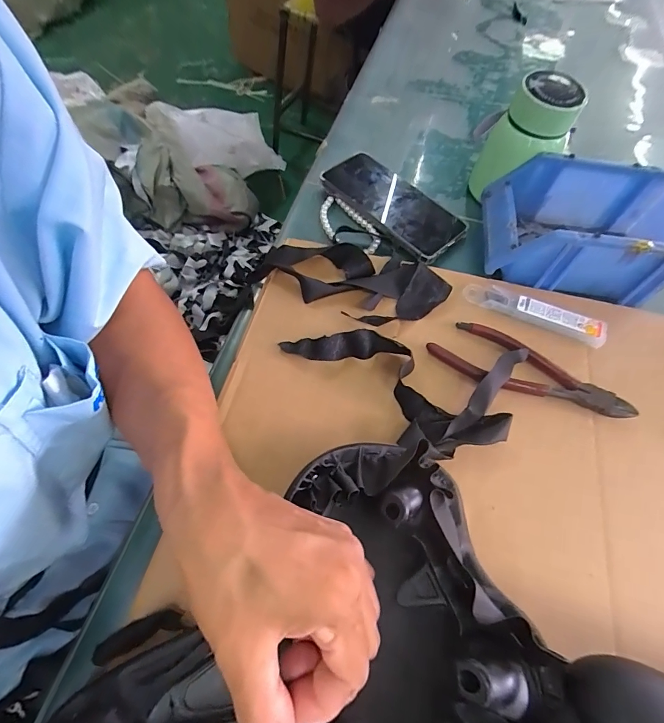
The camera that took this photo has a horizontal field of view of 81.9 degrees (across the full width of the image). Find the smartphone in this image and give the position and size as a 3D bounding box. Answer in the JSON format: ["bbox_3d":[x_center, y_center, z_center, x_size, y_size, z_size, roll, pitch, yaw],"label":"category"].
[{"bbox_3d":[0.065,-0.175,0.419,0.078,0.010,0.163,-40,71,-21],"label":"smartphone"}]

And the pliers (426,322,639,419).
[{"bbox_3d":[0.168,0.007,0.324,0.166,0.010,0.051,24,63,9],"label":"pliers"}]

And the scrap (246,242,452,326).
[{"bbox_3d":[0.018,-0.079,0.359,0.175,0.019,0.080,19,63,7],"label":"scrap"}]

